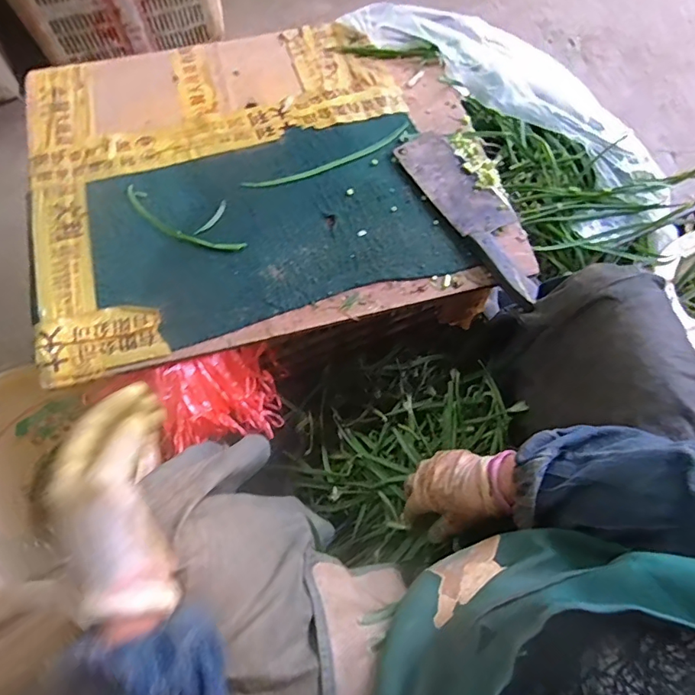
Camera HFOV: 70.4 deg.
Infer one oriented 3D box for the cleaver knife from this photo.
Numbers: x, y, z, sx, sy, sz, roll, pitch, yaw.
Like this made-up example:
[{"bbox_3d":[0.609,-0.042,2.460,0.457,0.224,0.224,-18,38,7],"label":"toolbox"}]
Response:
[{"bbox_3d":[0.165,-0.177,0.621,0.077,0.017,0.277,-28,70,-11],"label":"cleaver knife"}]

